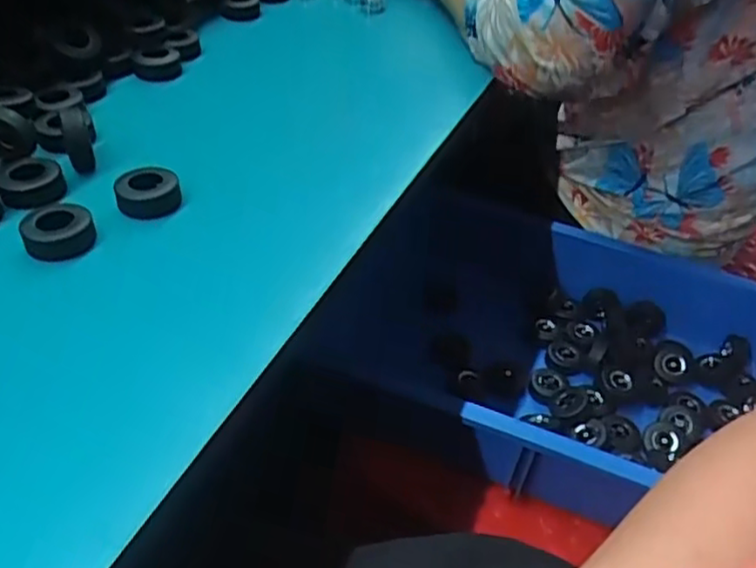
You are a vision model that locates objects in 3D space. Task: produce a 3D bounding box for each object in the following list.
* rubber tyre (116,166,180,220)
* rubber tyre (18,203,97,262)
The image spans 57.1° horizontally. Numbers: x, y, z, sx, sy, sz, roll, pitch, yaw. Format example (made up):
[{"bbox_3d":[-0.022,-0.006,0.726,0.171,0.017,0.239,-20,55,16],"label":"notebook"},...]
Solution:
[{"bbox_3d":[-0.143,-0.057,0.432,0.038,0.019,0.034,-9,43,-18],"label":"rubber tyre"},{"bbox_3d":[-0.185,-0.030,0.401,0.037,0.019,0.035,4,40,-3],"label":"rubber tyre"}]

